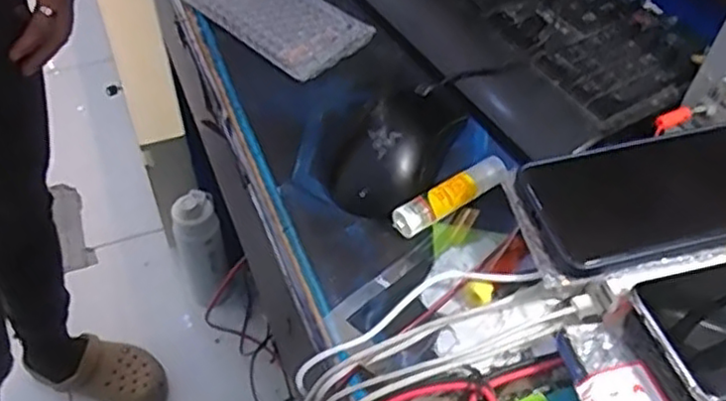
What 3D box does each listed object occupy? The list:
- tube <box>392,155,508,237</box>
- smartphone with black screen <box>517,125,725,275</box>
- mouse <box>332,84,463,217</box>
[{"bbox_3d":[0.059,-0.005,0.461,0.085,0.014,0.020,-27,56,-23],"label":"tube"},{"bbox_3d":[0.177,-0.003,0.409,0.155,0.013,0.080,-13,52,-6],"label":"smartphone with black screen"},{"bbox_3d":[0.024,-0.040,0.477,0.057,0.031,0.111,27,54,19],"label":"mouse"}]

